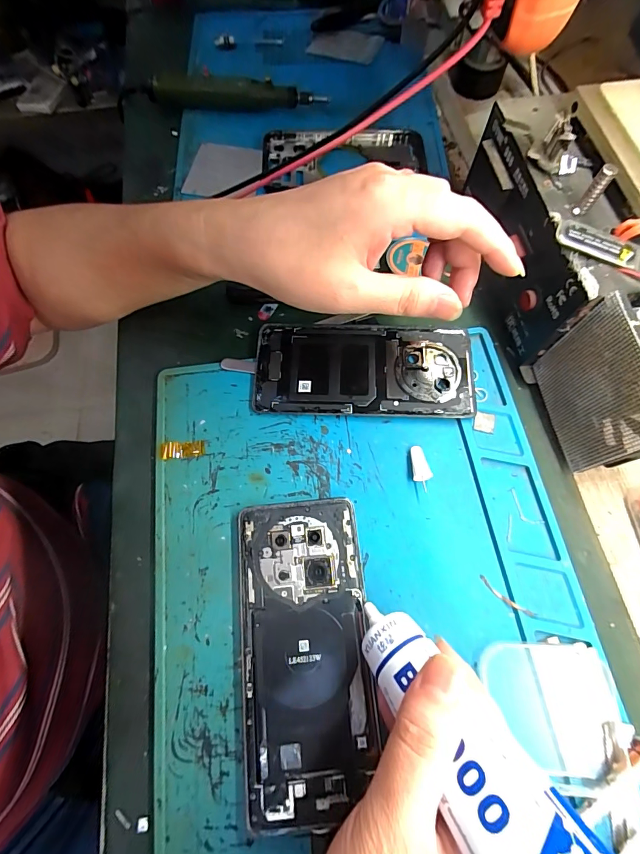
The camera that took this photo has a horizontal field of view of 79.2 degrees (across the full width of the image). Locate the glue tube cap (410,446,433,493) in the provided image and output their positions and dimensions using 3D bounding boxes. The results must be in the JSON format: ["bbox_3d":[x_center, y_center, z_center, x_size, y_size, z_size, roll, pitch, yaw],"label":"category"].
[{"bbox_3d":[0.066,0.027,0.254,0.012,0.008,0.029,-10,68,-2],"label":"glue tube cap"}]

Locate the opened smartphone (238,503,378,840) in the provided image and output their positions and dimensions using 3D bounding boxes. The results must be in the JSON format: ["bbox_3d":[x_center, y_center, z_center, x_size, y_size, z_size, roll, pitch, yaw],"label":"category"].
[{"bbox_3d":[-0.009,0.121,0.217,0.072,0.008,0.154,-5,68,0],"label":"opened smartphone"}]

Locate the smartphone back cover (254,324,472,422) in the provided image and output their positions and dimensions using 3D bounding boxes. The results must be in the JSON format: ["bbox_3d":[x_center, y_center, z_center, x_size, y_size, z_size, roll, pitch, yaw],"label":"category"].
[{"bbox_3d":[0.031,-0.041,0.280,0.155,0.010,0.070,2,68,2],"label":"smartphone back cover"}]

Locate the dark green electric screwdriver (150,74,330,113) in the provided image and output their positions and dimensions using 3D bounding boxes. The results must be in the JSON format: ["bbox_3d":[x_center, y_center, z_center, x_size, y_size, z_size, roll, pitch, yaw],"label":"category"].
[{"bbox_3d":[-0.080,-0.331,0.387,0.168,0.028,0.031,2,68,3],"label":"dark green electric screwdriver"}]

